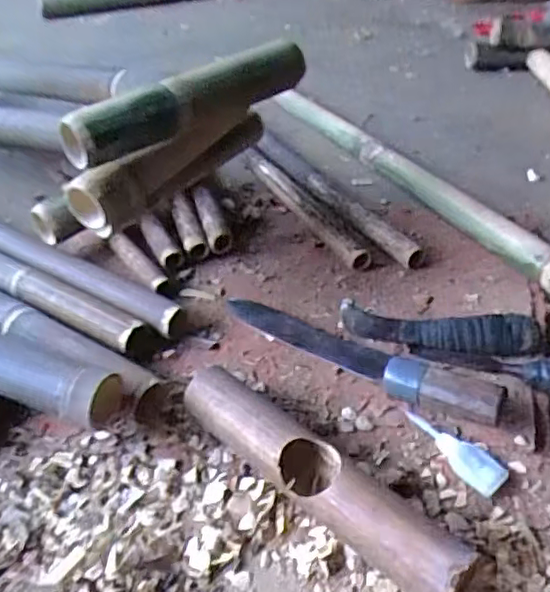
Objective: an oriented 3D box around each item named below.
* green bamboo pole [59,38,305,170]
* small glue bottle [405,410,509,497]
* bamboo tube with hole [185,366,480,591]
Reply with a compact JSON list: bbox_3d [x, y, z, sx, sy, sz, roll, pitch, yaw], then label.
[{"bbox_3d":[-0.087,-0.198,0.630,0.273,0.052,0.063,-31,50,-30],"label":"green bamboo pole"},{"bbox_3d":[0.161,0.140,0.554,0.098,0.016,0.033,32,51,32],"label":"small glue bottle"},{"bbox_3d":[0.031,0.150,0.508,0.275,0.067,0.050,33,51,32],"label":"bamboo tube with hole"}]

